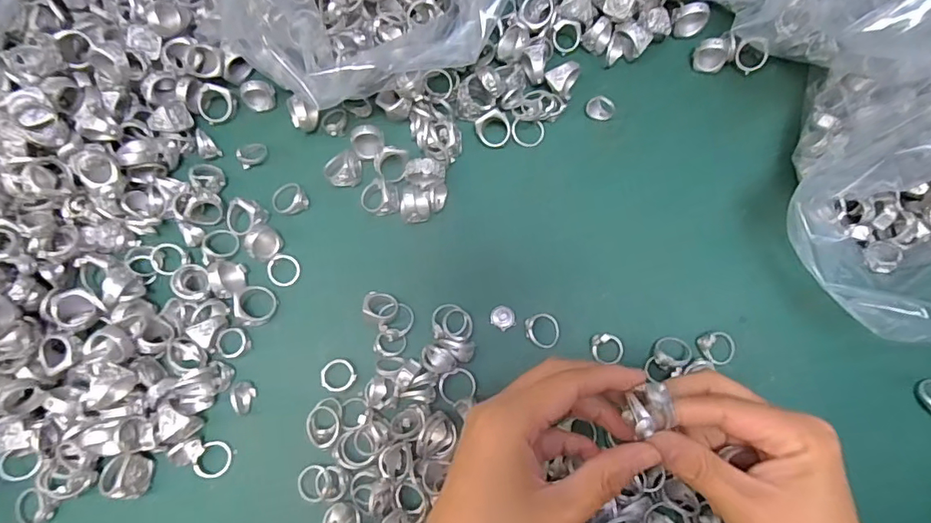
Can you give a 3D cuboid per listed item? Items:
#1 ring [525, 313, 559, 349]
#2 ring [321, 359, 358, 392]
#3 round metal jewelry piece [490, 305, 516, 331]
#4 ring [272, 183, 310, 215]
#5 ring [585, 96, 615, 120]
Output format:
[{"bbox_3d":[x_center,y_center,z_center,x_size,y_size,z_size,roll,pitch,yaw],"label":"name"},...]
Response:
[{"bbox_3d":[0.052,0.047,0.349,0.023,0.008,0.023,0,72,1],"label":"ring"},{"bbox_3d":[-0.084,0.075,0.342,0.020,0.008,0.022,0,72,1],"label":"ring"},{"bbox_3d":[0.026,0.038,0.354,0.018,0.004,0.016,33,76,11],"label":"round metal jewelry piece"},{"bbox_3d":[-0.130,-0.046,0.379,0.024,0.010,0.027,-42,76,-11],"label":"ring"},{"bbox_3d":[0.102,-0.116,0.393,0.021,0.018,0.010,39,77,12],"label":"ring"}]

